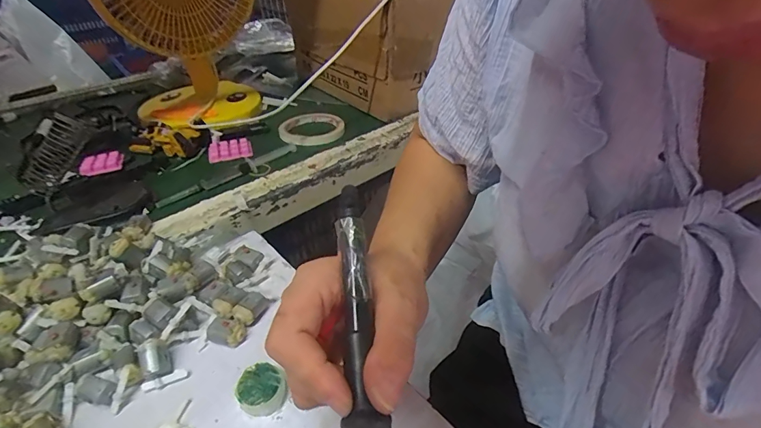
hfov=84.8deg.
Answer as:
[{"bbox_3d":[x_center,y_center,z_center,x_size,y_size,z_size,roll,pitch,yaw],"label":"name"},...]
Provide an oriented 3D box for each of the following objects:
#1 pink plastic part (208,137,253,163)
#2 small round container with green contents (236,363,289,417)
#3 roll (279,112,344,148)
[{"bbox_3d":[-0.215,-0.090,0.593,0.059,0.011,0.047,-15,39,-18],"label":"pink plastic part"},{"bbox_3d":[-0.086,0.126,0.297,0.029,0.020,0.031,-1,36,1],"label":"small round container with green contents"},{"bbox_3d":[-0.110,-0.132,0.643,0.100,0.013,0.102,-1,36,1],"label":"roll"}]

